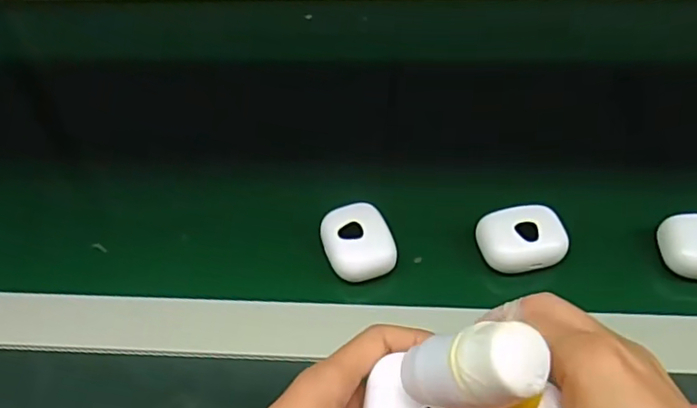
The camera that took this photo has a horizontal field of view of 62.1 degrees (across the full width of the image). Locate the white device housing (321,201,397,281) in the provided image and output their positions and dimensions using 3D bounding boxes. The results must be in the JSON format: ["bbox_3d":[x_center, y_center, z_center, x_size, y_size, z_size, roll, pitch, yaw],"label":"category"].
[{"bbox_3d":[0.006,0.026,0.411,0.045,0.016,0.058,-13,49,-9],"label":"white device housing"}]

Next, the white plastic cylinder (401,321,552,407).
[{"bbox_3d":[0.038,0.057,0.198,0.023,0.053,0.024,36,52,-17],"label":"white plastic cylinder"}]

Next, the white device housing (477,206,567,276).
[{"bbox_3d":[0.123,0.024,0.405,0.057,0.019,0.045,-10,49,-6],"label":"white device housing"}]

